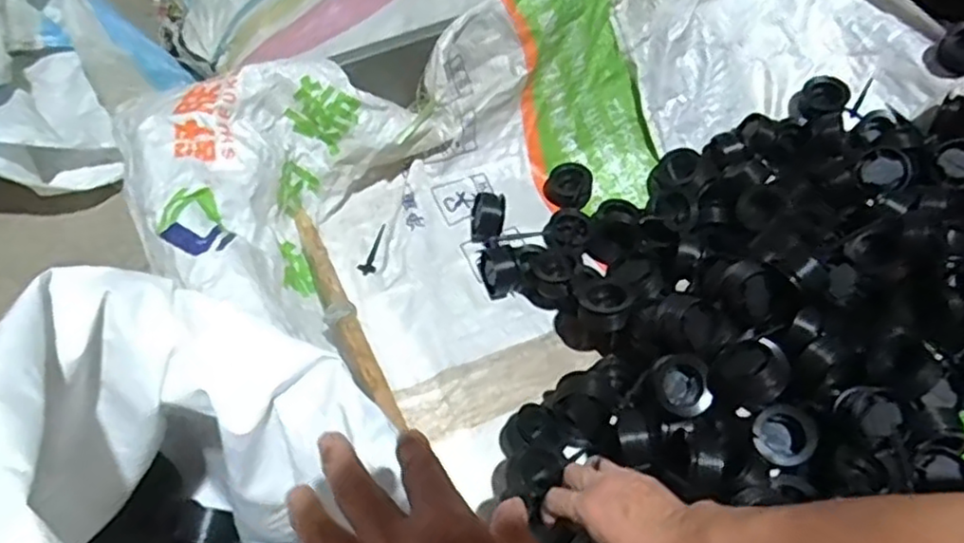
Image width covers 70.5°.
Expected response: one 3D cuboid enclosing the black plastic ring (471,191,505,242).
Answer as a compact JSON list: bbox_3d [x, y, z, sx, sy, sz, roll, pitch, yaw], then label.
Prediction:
[{"bbox_3d":[0.007,-0.066,0.830,0.039,0.048,0.048,7,54,2],"label":"black plastic ring"}]

